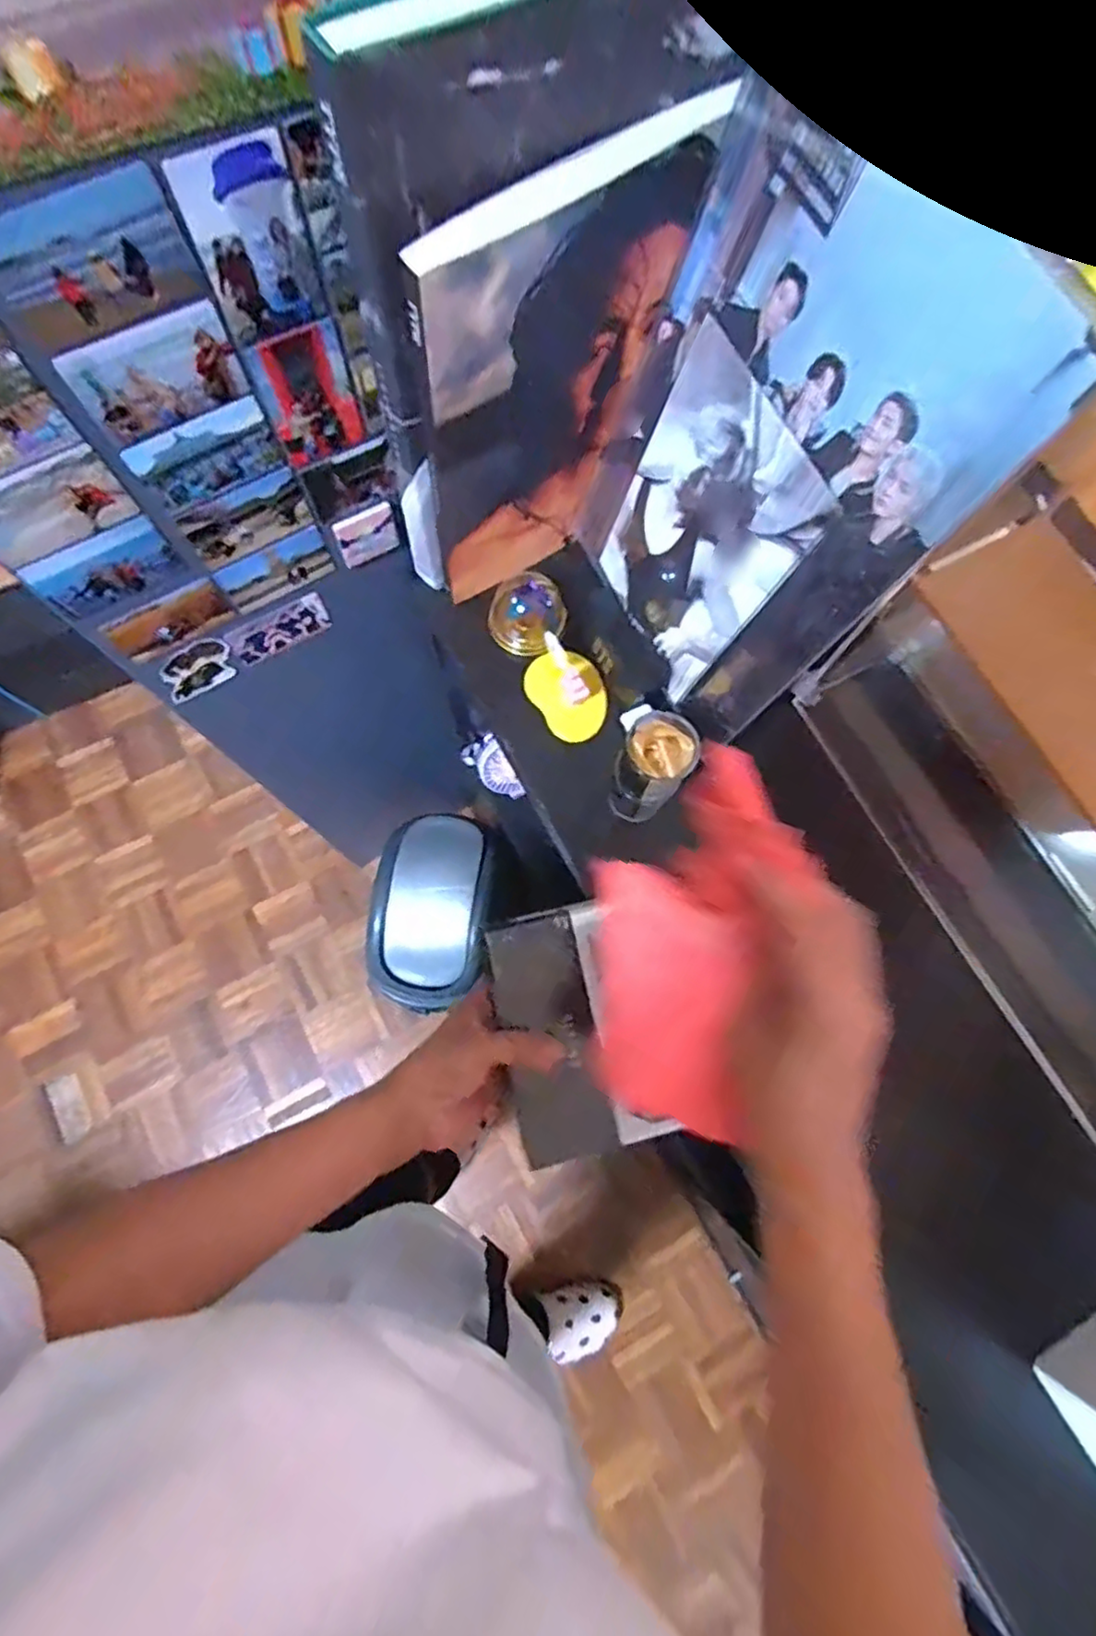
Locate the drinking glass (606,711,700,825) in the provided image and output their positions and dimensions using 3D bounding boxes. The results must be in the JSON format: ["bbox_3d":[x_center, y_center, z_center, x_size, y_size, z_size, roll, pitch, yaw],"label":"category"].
[{"bbox_3d":[0.076,-0.035,0.499,0.050,0.105,0.057,29,76,6],"label":"drinking glass"}]

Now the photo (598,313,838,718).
[{"bbox_3d":[0.102,-0.196,0.471,0.010,0.202,0.149,-20,76,-21],"label":"photo"}]

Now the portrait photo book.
[{"bbox_3d":[0.003,-0.277,0.463,0.188,0.289,0.025,-35,79,-10],"label":"portrait photo book"}]

